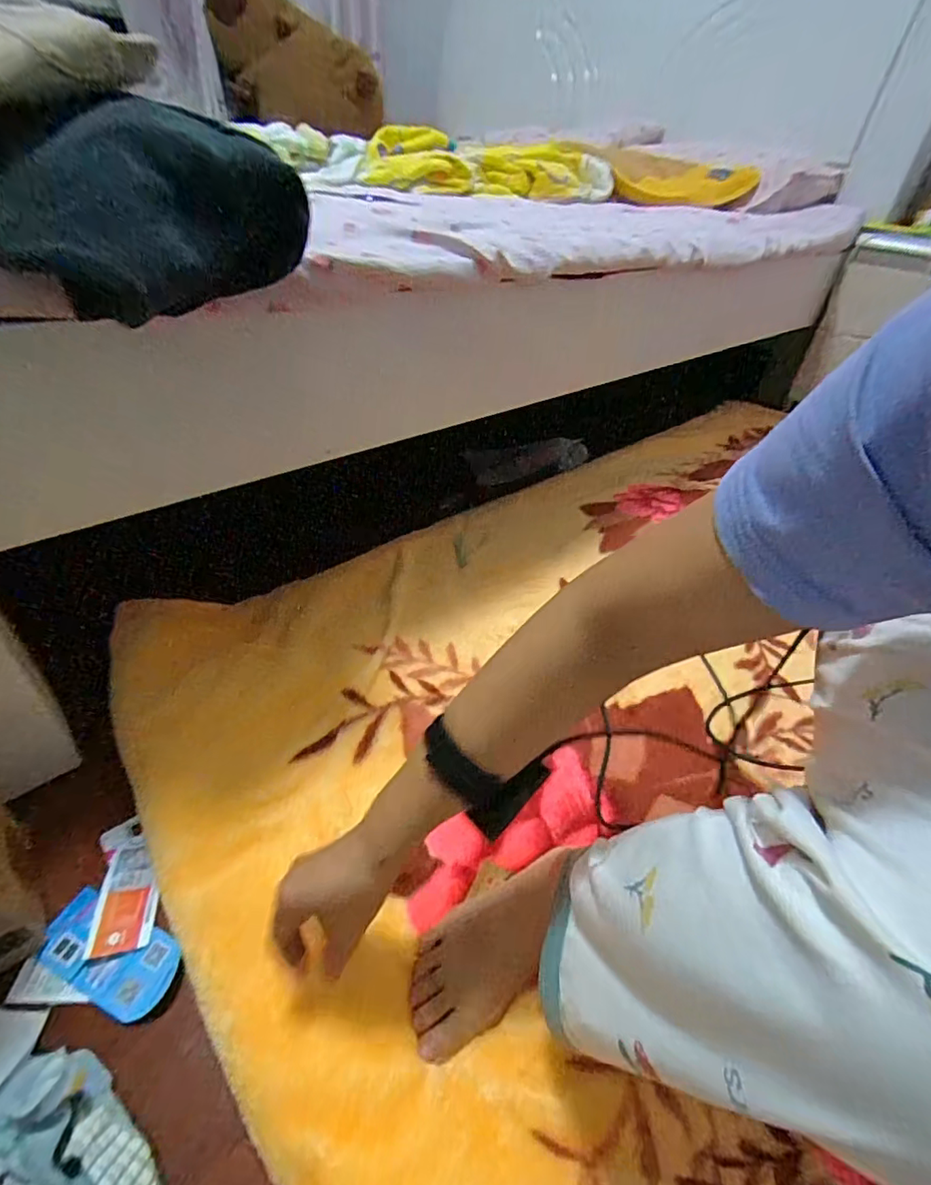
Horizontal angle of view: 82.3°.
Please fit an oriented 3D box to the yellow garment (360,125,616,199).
[{"bbox_3d":[0.054,-1.035,1.285,0.691,0.104,0.363,-21,46,-29],"label":"yellow garment"}]

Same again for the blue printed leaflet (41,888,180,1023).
[{"bbox_3d":[-0.312,0.311,0.464,0.128,0.012,0.060,19,41,16],"label":"blue printed leaflet"}]

